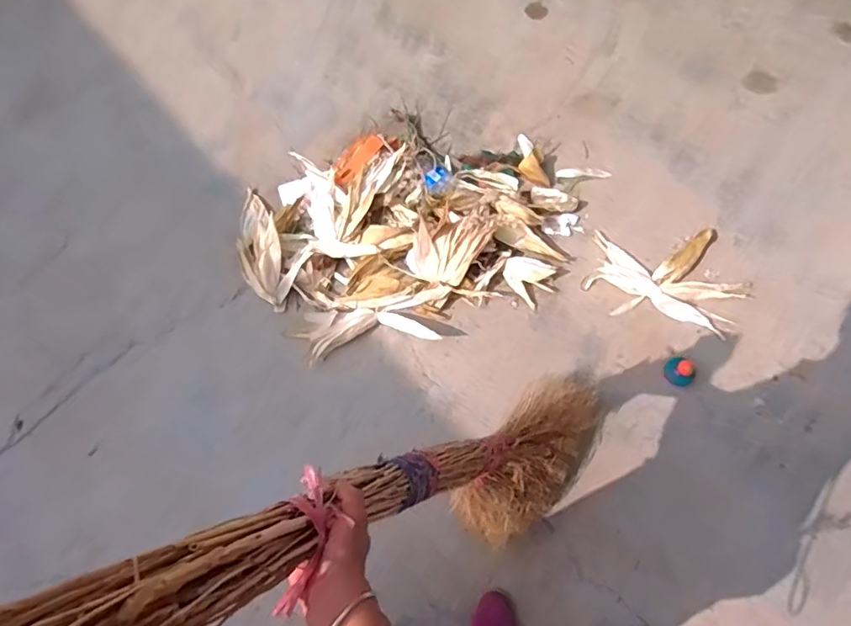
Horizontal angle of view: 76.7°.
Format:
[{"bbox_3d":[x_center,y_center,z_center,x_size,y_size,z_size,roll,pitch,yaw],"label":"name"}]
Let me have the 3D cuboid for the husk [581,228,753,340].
[{"bbox_3d":[0.649,-0.111,1.433,0.415,0.044,0.302,13,67,7],"label":"husk"}]

